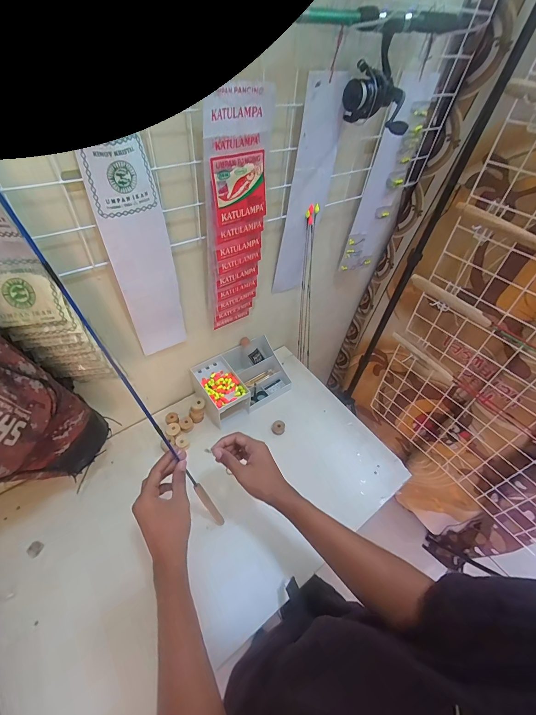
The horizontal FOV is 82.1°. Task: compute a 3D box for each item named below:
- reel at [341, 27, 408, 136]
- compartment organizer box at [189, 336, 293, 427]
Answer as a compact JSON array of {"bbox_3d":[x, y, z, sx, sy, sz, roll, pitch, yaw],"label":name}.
[{"bbox_3d":[0.177,-0.433,0.489,0.104,0.107,0.086,9,50,3],"label":"reel"},{"bbox_3d":[-0.067,0.052,0.821,0.236,0.092,0.160,-26,56,-24],"label":"compartment organizer box"}]

